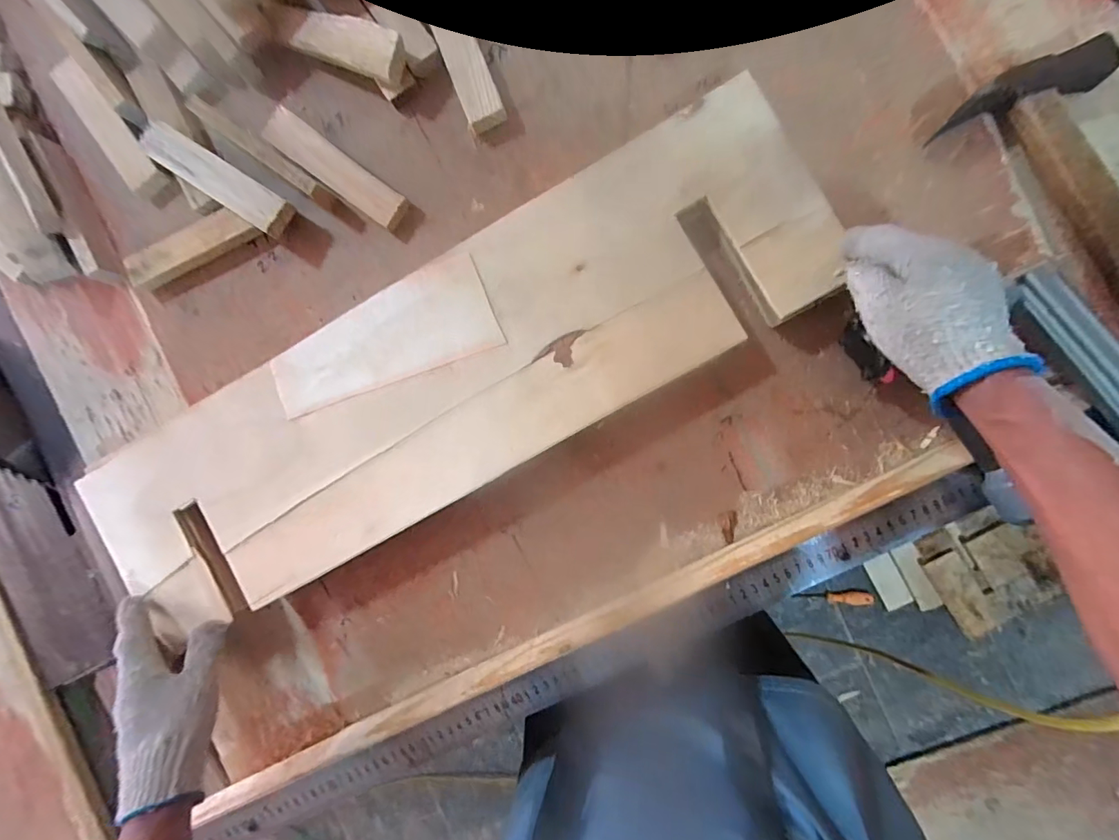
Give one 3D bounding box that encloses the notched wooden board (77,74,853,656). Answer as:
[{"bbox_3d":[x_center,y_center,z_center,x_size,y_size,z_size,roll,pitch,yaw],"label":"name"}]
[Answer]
[{"bbox_3d":[-0.109,-0.029,0.437,0.713,0.019,0.194,-29,89,6],"label":"notched wooden board"}]

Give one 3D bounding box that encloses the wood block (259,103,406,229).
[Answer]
[{"bbox_3d":[-0.218,-0.244,0.464,0.154,0.030,0.036,37,95,3],"label":"wood block"}]

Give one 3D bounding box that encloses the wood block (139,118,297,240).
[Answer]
[{"bbox_3d":[-0.332,-0.234,0.455,0.159,0.016,0.036,33,95,4],"label":"wood block"}]

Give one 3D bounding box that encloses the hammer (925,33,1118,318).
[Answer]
[{"bbox_3d":[0.434,-0.116,0.367,0.133,0.046,0.395,-17,78,6],"label":"hammer"}]

